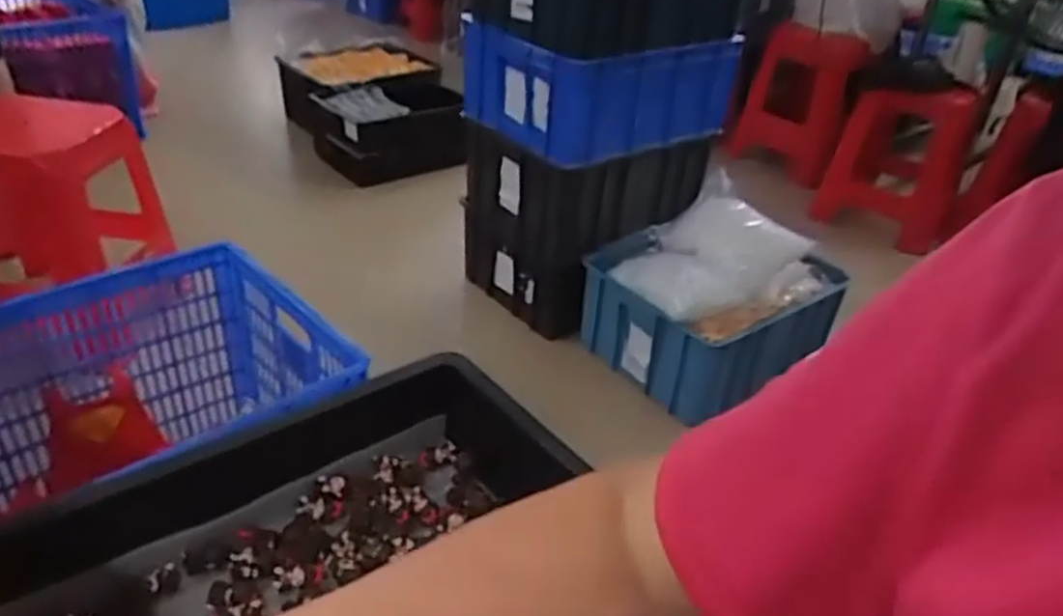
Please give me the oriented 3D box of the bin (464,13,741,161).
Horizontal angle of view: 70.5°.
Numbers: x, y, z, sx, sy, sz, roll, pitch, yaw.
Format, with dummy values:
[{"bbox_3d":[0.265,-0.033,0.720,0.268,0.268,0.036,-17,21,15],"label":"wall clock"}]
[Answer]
[{"bbox_3d":[0.177,-0.534,1.789,0.605,0.251,0.354,-23,42,-36],"label":"bin"}]

